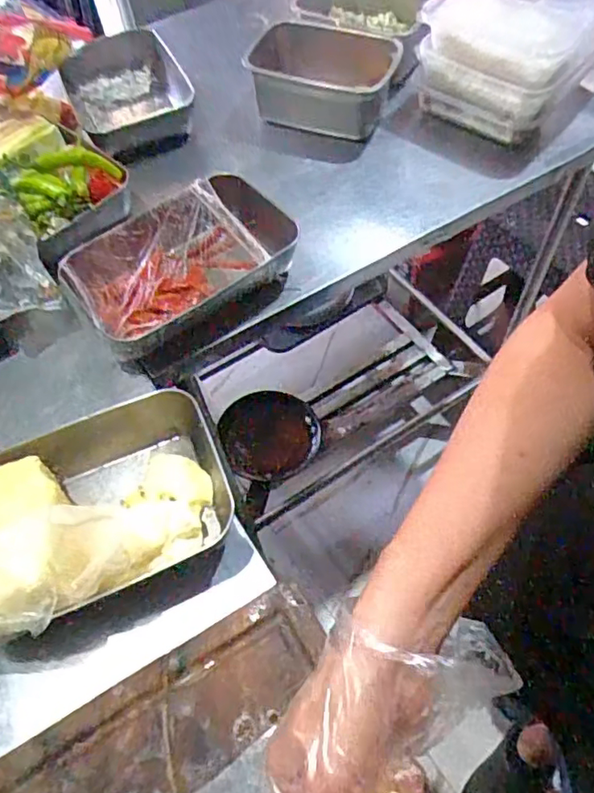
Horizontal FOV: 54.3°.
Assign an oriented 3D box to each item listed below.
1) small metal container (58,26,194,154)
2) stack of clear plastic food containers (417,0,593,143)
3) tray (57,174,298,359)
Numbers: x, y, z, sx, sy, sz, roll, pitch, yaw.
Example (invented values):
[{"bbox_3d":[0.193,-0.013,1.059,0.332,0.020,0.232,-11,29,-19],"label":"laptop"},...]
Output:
[{"bbox_3d":[-0.239,-0.427,0.837,0.155,0.069,0.241,-21,59,-9],"label":"small metal container"},{"bbox_3d":[0.284,-0.449,0.746,0.189,0.143,0.212,35,66,23],"label":"stack of clear plastic food containers"},{"bbox_3d":[-0.120,-0.139,0.615,0.225,0.056,0.158,-41,64,-20],"label":"tray"}]

